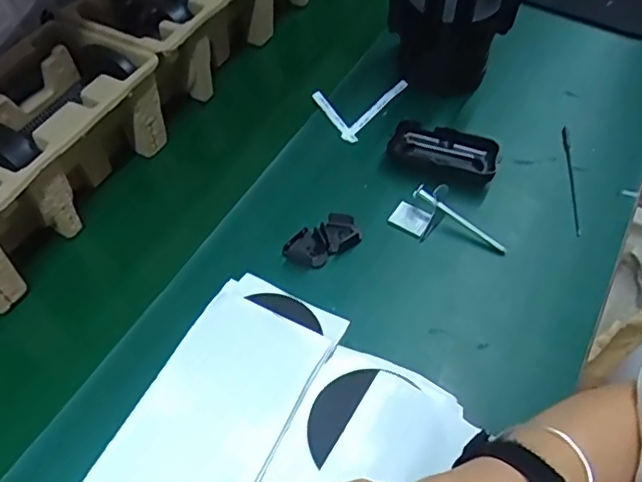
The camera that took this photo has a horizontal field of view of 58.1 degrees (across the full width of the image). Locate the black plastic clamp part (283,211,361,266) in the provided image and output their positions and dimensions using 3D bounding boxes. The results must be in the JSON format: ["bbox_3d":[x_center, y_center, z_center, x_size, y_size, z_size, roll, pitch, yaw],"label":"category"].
[{"bbox_3d":[0.002,-0.001,0.537,0.071,0.013,0.039,-29,56,-19],"label":"black plastic clamp part"}]

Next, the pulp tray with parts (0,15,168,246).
[{"bbox_3d":[-0.268,-0.104,0.567,0.152,0.098,0.213,23,56,19],"label":"pulp tray with parts"}]

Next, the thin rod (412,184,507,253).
[{"bbox_3d":[0.130,-0.020,0.539,0.098,0.012,0.007,36,60,9],"label":"thin rod"}]

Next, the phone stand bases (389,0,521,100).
[{"bbox_3d":[0.137,-0.250,0.613,0.094,0.164,0.105,-21,54,-14],"label":"phone stand bases"}]

